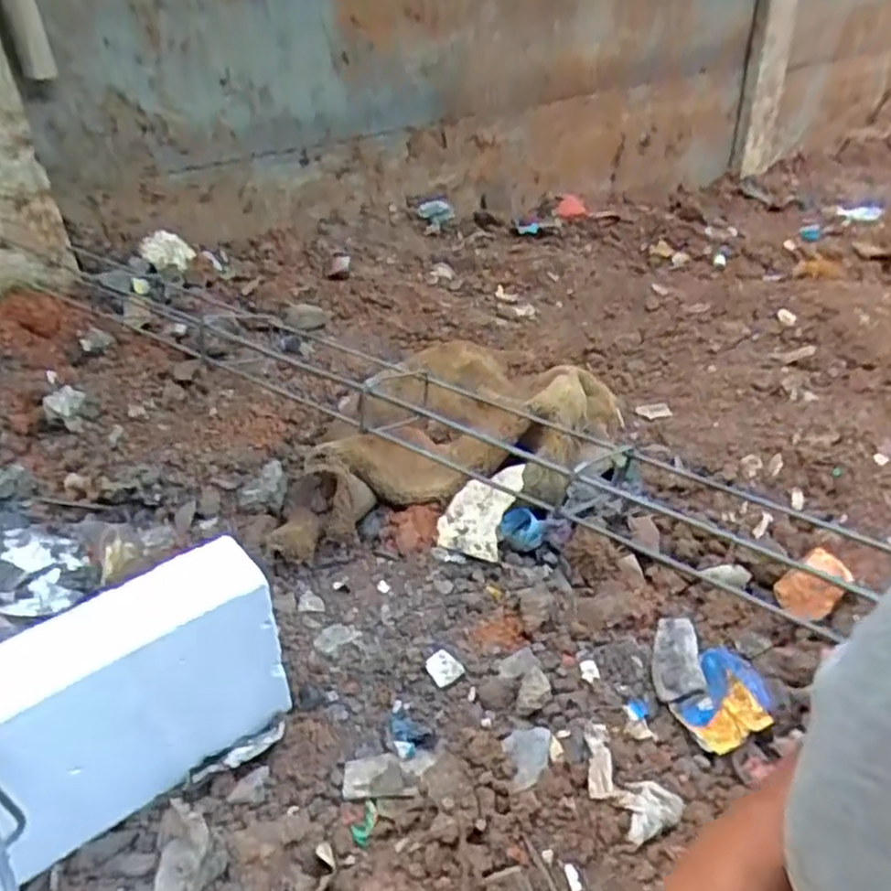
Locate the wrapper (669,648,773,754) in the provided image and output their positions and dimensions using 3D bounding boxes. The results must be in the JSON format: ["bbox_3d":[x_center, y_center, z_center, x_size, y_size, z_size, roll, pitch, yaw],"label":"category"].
[{"bbox_3d":[0.280,0.251,0.709,0.085,0.044,0.111,23,41,32],"label":"wrapper"}]

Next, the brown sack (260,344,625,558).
[{"bbox_3d":[-0.019,-0.056,1.085,0.529,0.126,0.432,-14,35,-17],"label":"brown sack"}]

